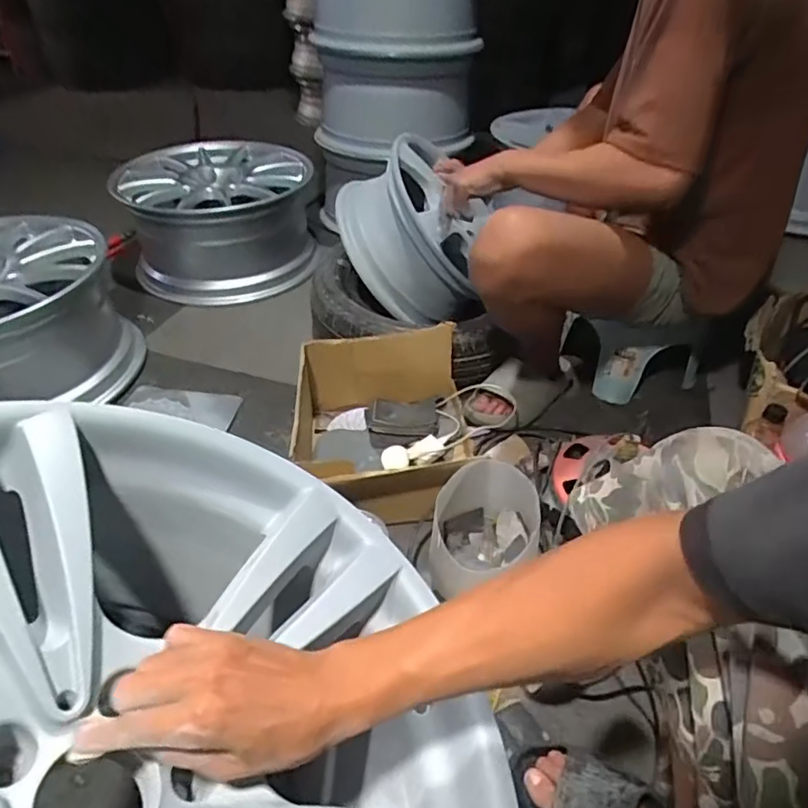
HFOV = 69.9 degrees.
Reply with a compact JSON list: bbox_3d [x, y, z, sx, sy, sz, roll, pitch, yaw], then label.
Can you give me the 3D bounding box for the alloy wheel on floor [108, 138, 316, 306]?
[{"bbox_3d":[-0.474,-0.486,1.500,0.446,0.234,0.495,-13,43,-17],"label":"alloy wheel on floor"}]

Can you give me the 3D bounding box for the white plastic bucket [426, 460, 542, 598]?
[{"bbox_3d":[0.108,0.184,0.793,0.129,0.150,0.155,4,41,1],"label":"white plastic bucket"}]

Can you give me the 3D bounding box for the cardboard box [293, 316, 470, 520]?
[{"bbox_3d":[-0.037,0.042,0.966,0.292,0.156,0.344,-2,41,-5],"label":"cardboard box"}]

